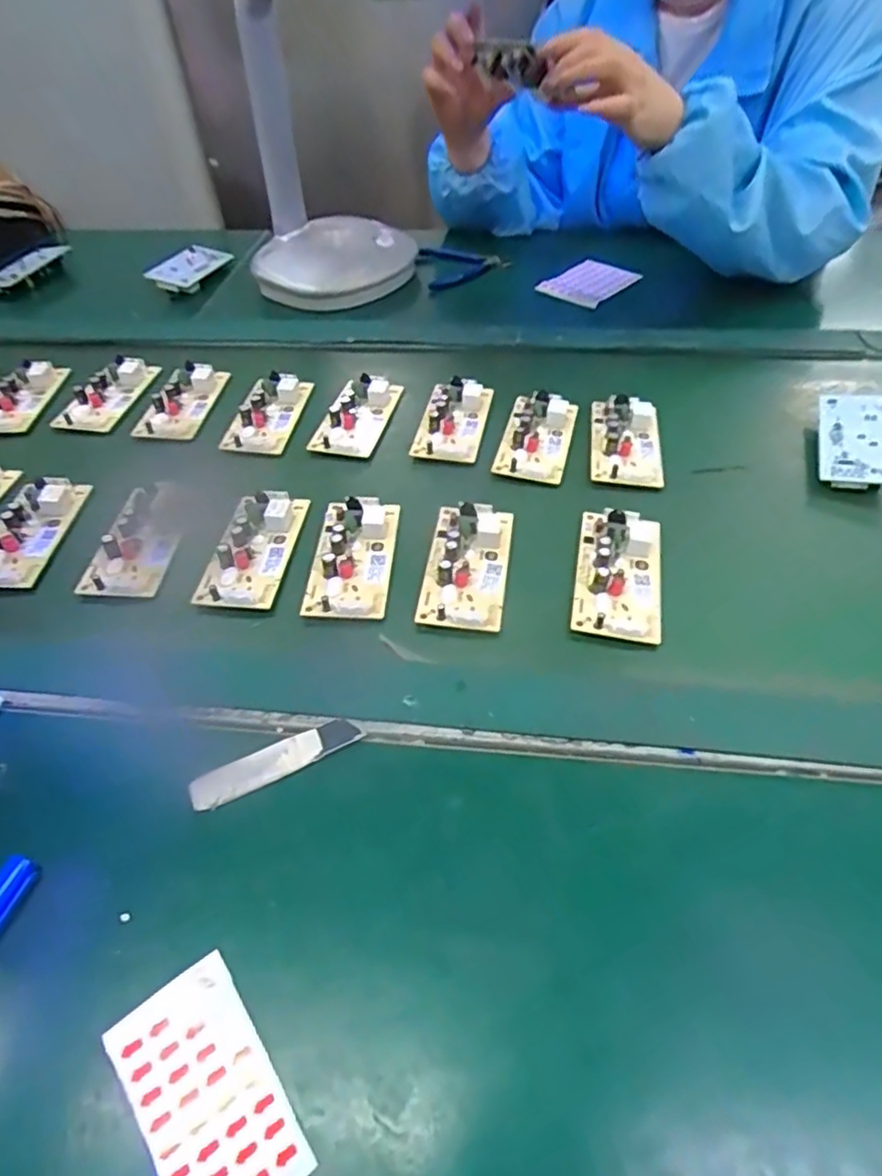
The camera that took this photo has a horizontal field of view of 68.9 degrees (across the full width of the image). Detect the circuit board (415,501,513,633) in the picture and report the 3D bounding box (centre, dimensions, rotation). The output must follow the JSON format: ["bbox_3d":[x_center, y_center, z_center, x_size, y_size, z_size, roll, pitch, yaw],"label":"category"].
[{"bbox_3d":[0.018,-0.020,0.443,0.055,0.017,0.108,5,49,8],"label":"circuit board"}]

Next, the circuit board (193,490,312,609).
[{"bbox_3d":[-0.131,-0.031,0.459,0.050,0.021,0.106,5,49,9],"label":"circuit board"}]

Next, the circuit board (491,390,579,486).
[{"bbox_3d":[0.081,-0.130,0.539,0.056,0.014,0.104,10,50,13],"label":"circuit board"}]

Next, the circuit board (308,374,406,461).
[{"bbox_3d":[-0.073,-0.155,0.567,0.049,0.019,0.107,11,50,14],"label":"circuit board"}]

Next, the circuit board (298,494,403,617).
[{"bbox_3d":[-0.063,-0.025,0.451,0.057,0.016,0.103,-1,48,4],"label":"circuit board"}]

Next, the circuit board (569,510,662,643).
[{"bbox_3d":[0.120,-0.013,0.434,0.057,0.015,0.108,6,49,10],"label":"circuit board"}]

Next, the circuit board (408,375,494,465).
[{"bbox_3d":[0.011,-0.149,0.561,0.055,0.015,0.110,6,49,9],"label":"circuit board"}]

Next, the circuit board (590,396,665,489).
[{"bbox_3d":[0.152,-0.125,0.531,0.058,0.017,0.103,4,49,7],"label":"circuit board"}]

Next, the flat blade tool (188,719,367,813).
[{"bbox_3d":[-0.090,0.095,0.355,0.093,0.007,0.019,-23,51,-16],"label":"flat blade tool"}]

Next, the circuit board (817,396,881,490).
[{"bbox_3d":[0.332,-0.116,0.514,0.056,0.022,0.110,15,51,17],"label":"circuit board"}]

